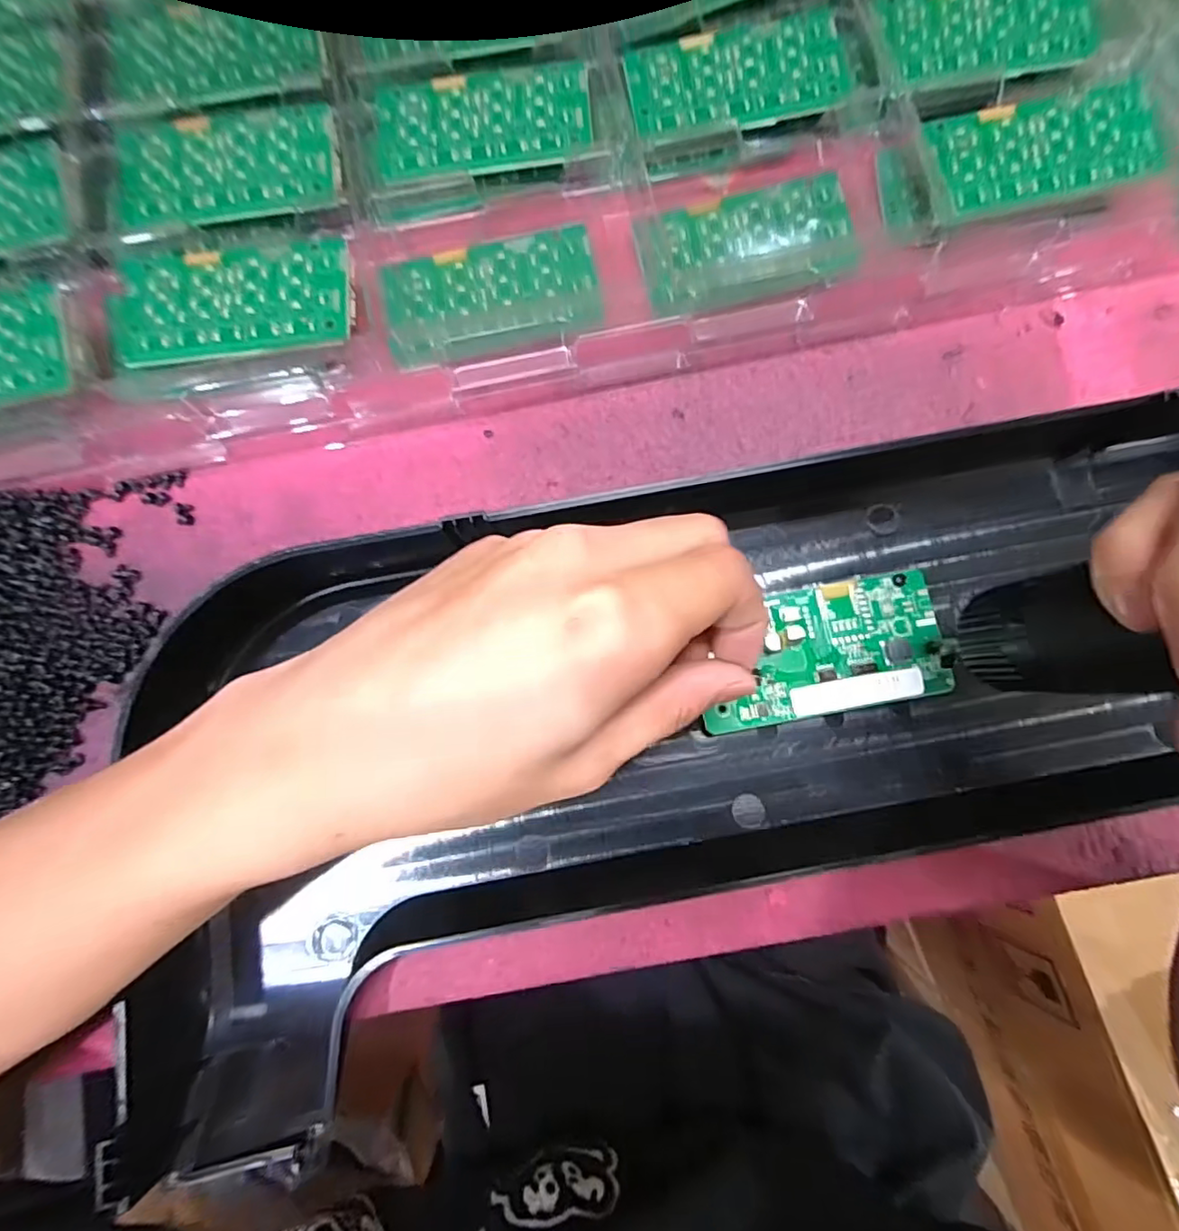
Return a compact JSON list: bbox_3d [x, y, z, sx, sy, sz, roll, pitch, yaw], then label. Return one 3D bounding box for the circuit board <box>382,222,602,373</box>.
[{"bbox_3d":[-0.042,-0.137,0.260,0.091,0.004,0.053,-10,79,-1],"label":"circuit board"}]

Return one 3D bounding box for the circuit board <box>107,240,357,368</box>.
[{"bbox_3d":[-0.148,-0.128,0.246,0.098,0.007,0.048,-5,79,0],"label":"circuit board"}]

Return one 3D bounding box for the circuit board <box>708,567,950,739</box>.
[{"bbox_3d":[0.088,0.013,0.228,0.089,0.004,0.048,-10,82,-2],"label":"circuit board"}]

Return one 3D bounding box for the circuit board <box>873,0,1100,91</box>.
[{"bbox_3d":[0.183,-0.268,0.271,0.093,0.006,0.053,-13,87,3],"label":"circuit board"}]

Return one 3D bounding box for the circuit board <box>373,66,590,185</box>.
[{"bbox_3d":[-0.047,-0.221,0.265,0.094,0.004,0.048,-6,84,2],"label":"circuit board"}]

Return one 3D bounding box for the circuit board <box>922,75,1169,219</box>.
[{"bbox_3d":[0.193,-0.201,0.253,0.090,0.008,0.049,-11,79,-1],"label":"circuit board"}]

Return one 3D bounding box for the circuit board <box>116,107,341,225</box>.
[{"bbox_3d":[-0.157,-0.195,0.258,0.096,0.005,0.048,-4,79,0],"label":"circuit board"}]

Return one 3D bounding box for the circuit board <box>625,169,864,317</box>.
[{"bbox_3d":[0.070,-0.164,0.265,0.092,0.008,0.047,-12,80,-2],"label":"circuit board"}]

